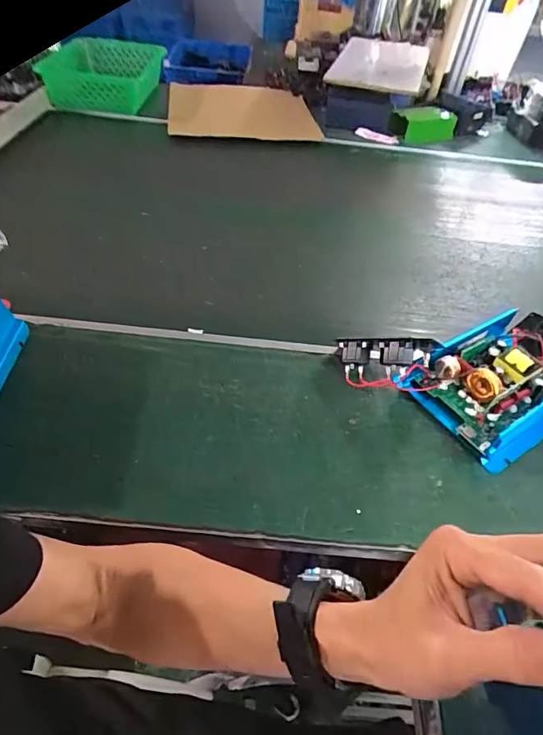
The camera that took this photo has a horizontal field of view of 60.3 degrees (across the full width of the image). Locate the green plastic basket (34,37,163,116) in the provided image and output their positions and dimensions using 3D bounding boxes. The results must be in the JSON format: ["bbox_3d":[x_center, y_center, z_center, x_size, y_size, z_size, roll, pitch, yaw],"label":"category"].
[{"bbox_3d":[-0.434,-0.801,1.304,0.213,0.113,0.374,8,46,1],"label":"green plastic basket"}]

